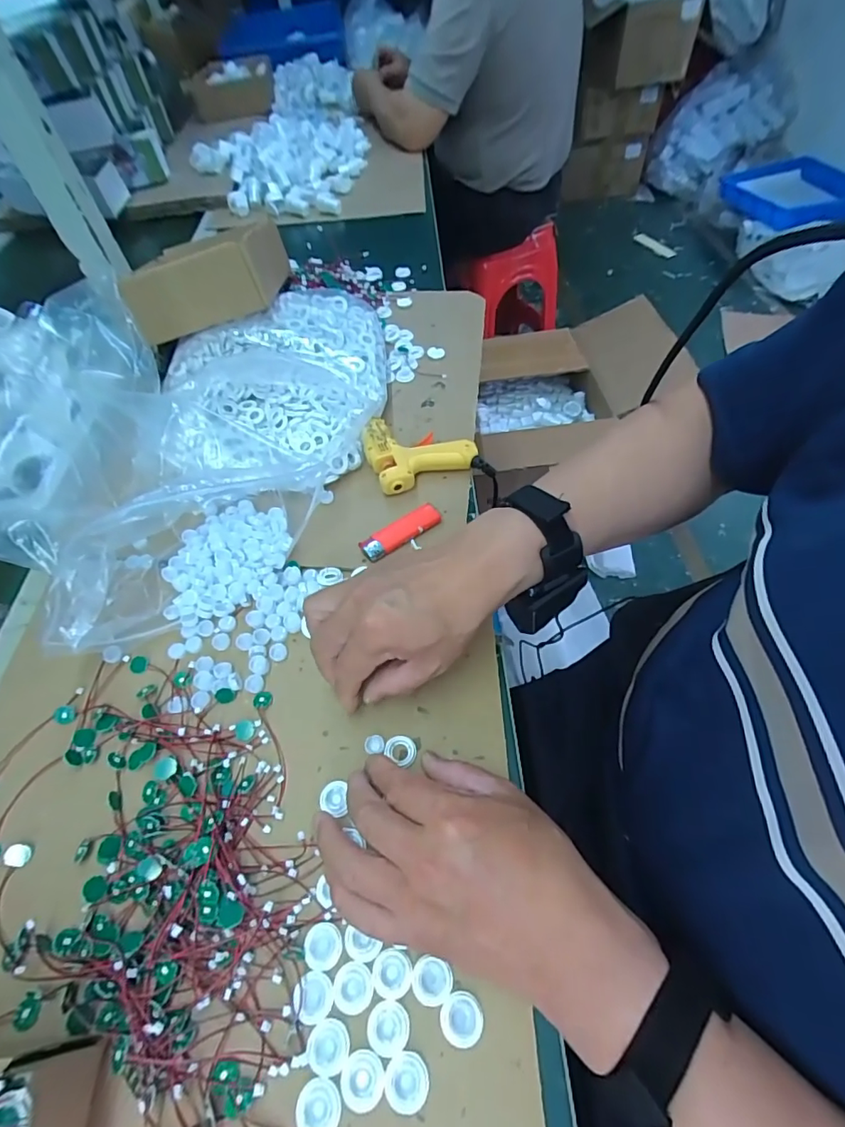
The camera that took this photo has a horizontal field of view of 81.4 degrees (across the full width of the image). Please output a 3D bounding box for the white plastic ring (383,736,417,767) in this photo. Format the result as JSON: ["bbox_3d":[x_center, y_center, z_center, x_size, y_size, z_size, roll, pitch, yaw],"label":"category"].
[{"bbox_3d":[-0.015,0.135,0.358,0.023,0.004,0.020,36,65,25],"label":"white plastic ring"}]

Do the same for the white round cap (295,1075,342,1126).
[{"bbox_3d":[-0.054,0.283,0.255,0.023,0.004,0.023,-2,55,3],"label":"white round cap"}]

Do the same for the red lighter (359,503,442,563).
[{"bbox_3d":[-0.019,-0.029,0.462,0.081,0.015,0.024,-32,59,-17],"label":"red lighter"}]

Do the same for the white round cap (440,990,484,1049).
[{"bbox_3d":[0.022,0.252,0.271,0.023,0.005,0.022,-2,55,3],"label":"white round cap"}]

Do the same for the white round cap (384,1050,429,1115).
[{"bbox_3d":[-0.008,0.273,0.259,0.023,0.005,0.022,-2,55,3],"label":"white round cap"}]

